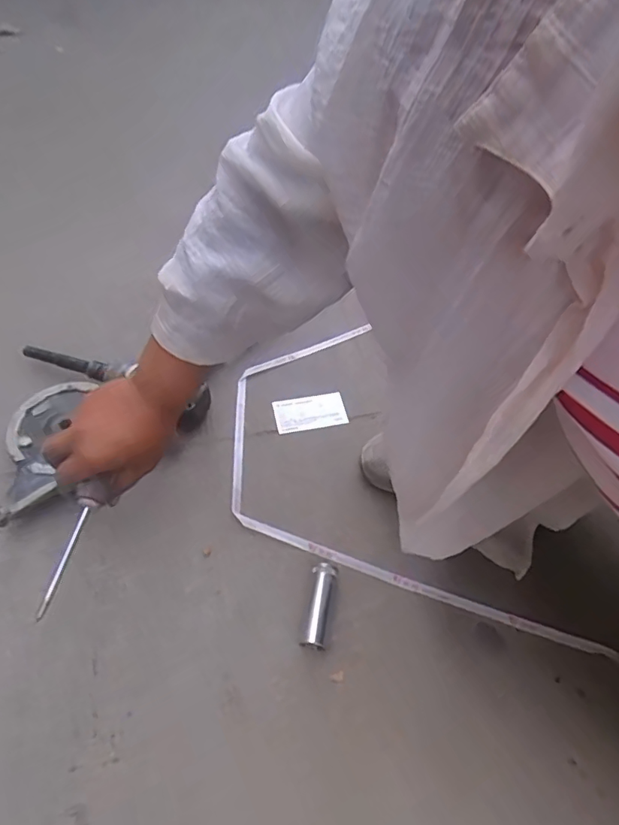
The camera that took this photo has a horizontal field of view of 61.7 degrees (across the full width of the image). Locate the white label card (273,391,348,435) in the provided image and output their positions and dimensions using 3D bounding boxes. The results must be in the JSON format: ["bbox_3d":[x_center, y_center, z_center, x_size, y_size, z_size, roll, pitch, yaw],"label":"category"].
[{"bbox_3d":[0.000,-0.001,0.663,0.090,0.005,0.049,-9,56,-11],"label":"white label card"}]

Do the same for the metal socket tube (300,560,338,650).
[{"bbox_3d":[0.010,0.189,0.509,0.023,0.025,0.077,11,55,4],"label":"metal socket tube"}]

